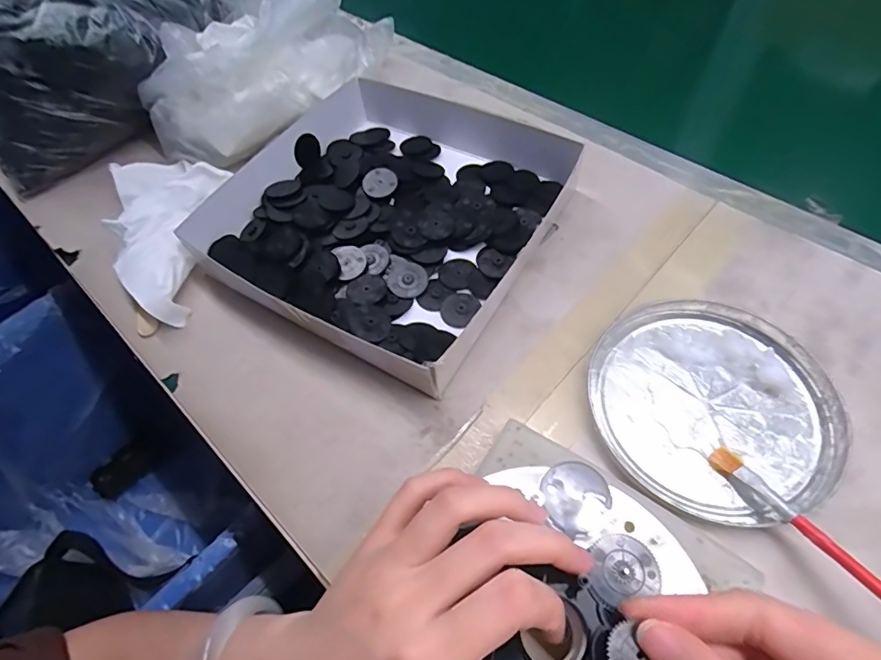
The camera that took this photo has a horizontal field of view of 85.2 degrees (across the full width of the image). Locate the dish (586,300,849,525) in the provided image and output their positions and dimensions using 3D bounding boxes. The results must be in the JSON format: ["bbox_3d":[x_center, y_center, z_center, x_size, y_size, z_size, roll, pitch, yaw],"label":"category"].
[{"bbox_3d":[0.151,0.039,0.266,0.126,0.012,0.125,-2,58,3],"label":"dish"}]

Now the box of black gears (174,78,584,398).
[{"bbox_3d":[-0.025,-0.097,0.345,0.211,0.041,0.244,27,64,20],"label":"box of black gears"}]

